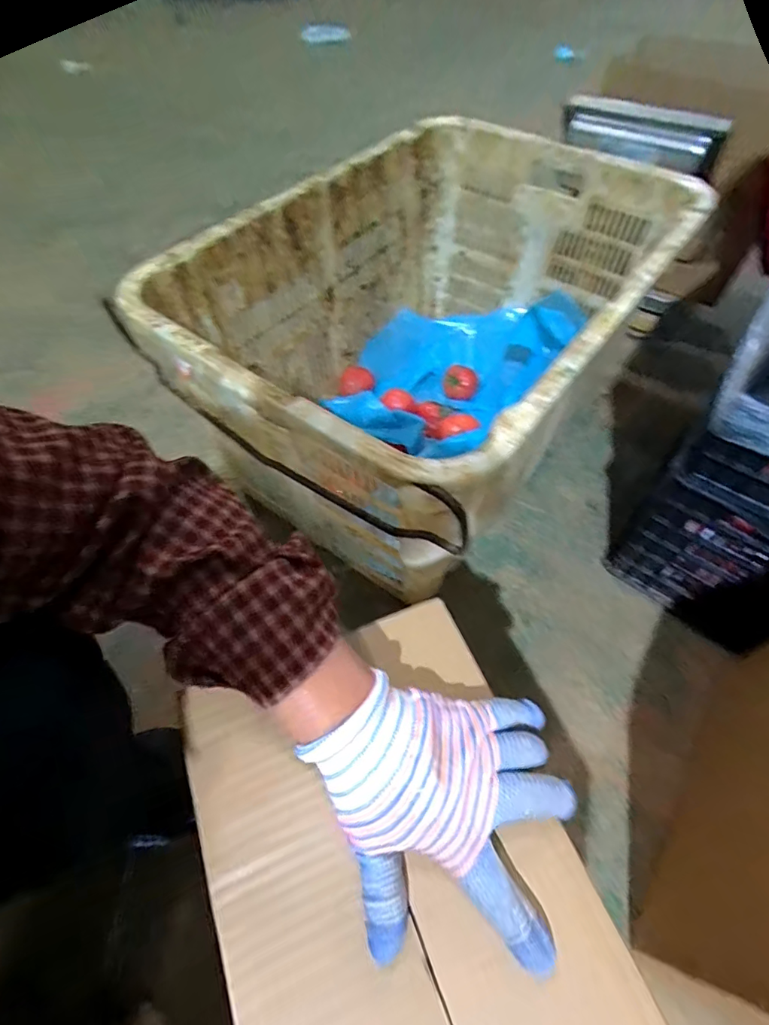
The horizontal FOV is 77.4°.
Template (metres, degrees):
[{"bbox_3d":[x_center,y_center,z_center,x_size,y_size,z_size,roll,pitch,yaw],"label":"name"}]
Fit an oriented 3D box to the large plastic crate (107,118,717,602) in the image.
[{"bbox_3d":[0.081,-0.247,0.713,0.463,0.344,0.676,32,61,21],"label":"large plastic crate"}]

